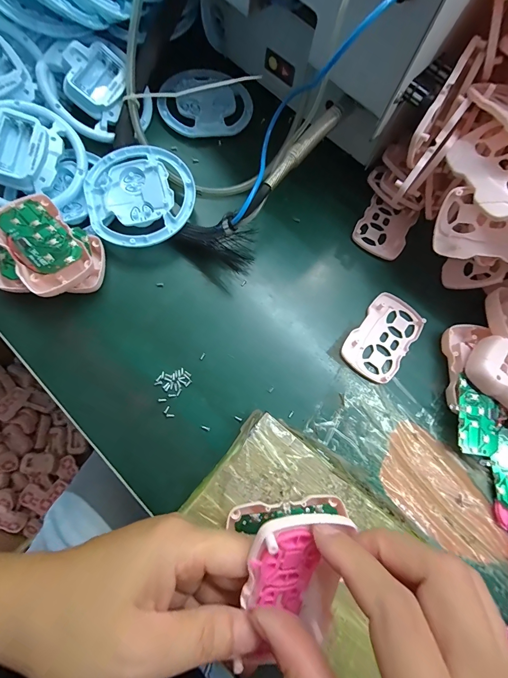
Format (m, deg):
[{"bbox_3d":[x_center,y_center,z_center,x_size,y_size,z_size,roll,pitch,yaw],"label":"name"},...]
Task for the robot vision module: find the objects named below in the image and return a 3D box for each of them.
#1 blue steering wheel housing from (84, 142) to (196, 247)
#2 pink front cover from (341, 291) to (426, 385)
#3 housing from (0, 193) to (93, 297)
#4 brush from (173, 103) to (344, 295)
[{"bbox_3d":[-0.109,-0.140,0.307,0.098,0.017,0.105,1,75,-6],"label":"blue steering wheel housing"},{"bbox_3d":[0.127,-0.002,0.312,0.055,0.004,0.088,38,75,5],"label":"pink front cover"},{"bbox_3d":[-0.180,-0.081,0.271,0.053,0.019,0.090,-36,81,-13],"label":"housing"},{"bbox_3d":[0.007,-0.138,0.294,0.064,0.034,0.185,42,100,11],"label":"brush"}]

